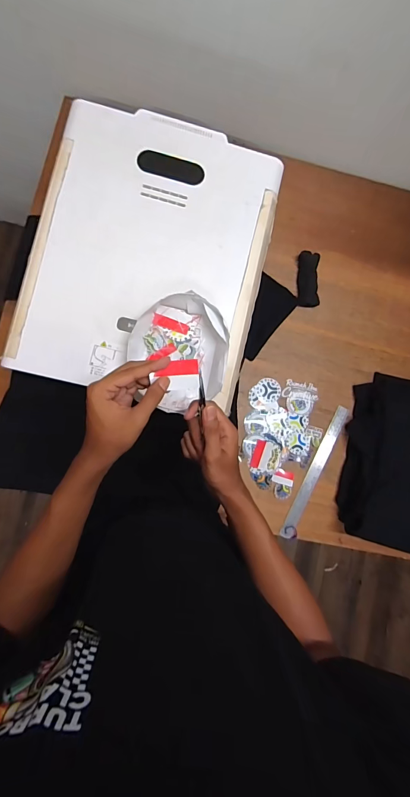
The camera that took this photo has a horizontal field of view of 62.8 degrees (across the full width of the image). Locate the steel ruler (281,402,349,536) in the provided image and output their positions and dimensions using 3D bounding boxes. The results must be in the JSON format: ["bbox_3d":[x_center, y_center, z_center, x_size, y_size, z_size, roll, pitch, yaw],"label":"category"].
[{"bbox_3d":[0.255,0.168,0.777,0.034,0.007,0.323,26,85,-2],"label":"steel ruler"}]

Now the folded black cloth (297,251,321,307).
[{"bbox_3d":[0.245,-0.279,0.793,0.049,0.029,0.125,0,86,-4],"label":"folded black cloth"}]

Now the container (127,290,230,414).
[{"bbox_3d":[-0.045,-0.077,0.572,0.158,0.048,0.191,10,85,-3],"label":"container"}]

